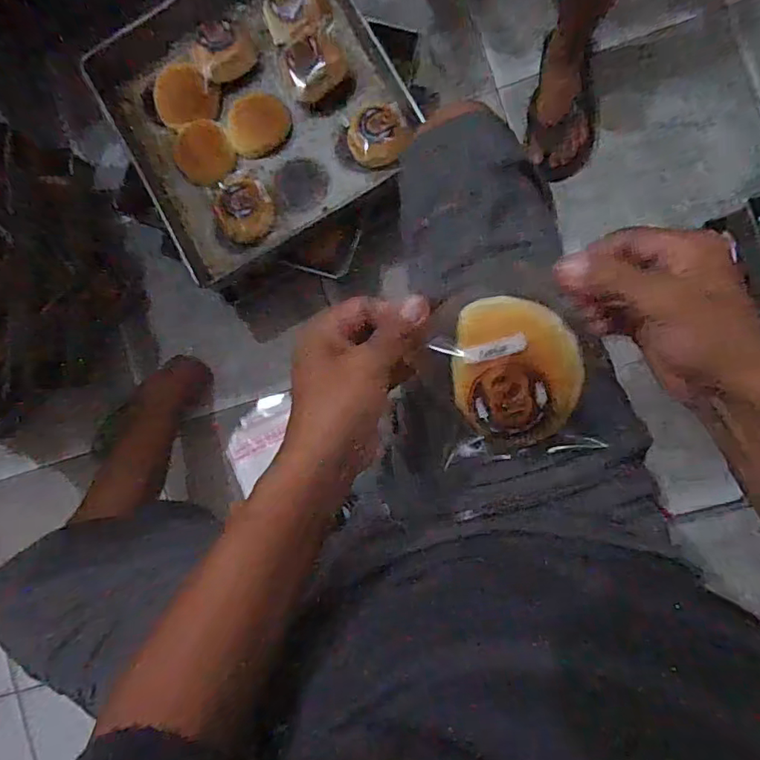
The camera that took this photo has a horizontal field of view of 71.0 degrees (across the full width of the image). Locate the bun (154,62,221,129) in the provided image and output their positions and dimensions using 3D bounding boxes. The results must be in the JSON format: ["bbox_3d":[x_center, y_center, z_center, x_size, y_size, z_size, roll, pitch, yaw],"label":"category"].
[{"bbox_3d":[-0.299,-0.433,0.812,0.092,0.039,0.080,-21,86,6],"label":"bun"}]

